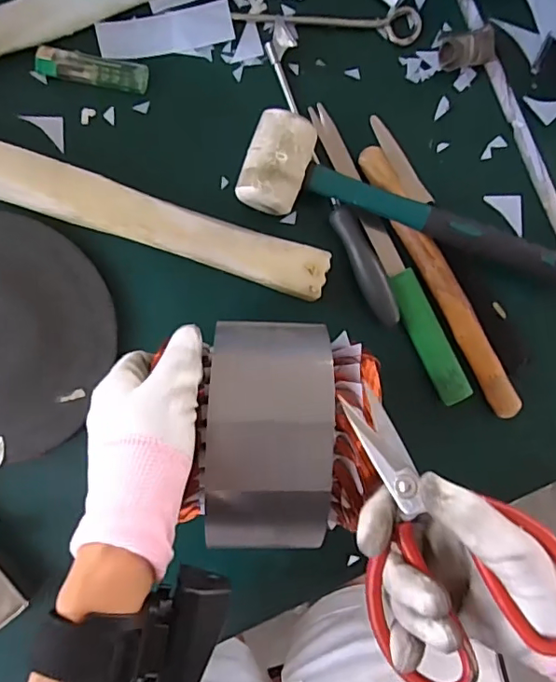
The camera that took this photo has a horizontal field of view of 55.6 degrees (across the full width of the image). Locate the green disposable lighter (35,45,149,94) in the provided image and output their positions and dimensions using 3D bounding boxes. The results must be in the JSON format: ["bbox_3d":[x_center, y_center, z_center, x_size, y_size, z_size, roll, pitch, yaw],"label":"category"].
[{"bbox_3d":[-0.149,-0.218,0.423,0.085,0.010,0.022,9,89,-3],"label":"green disposable lighter"}]

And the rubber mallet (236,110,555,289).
[{"bbox_3d":[0.113,-0.106,0.421,0.288,0.044,0.074,14,88,-3],"label":"rubber mallet"}]

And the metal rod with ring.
[{"bbox_3d":[0.041,-0.262,0.431,0.153,0.007,0.027,1,89,-3],"label":"metal rod with ring"}]

